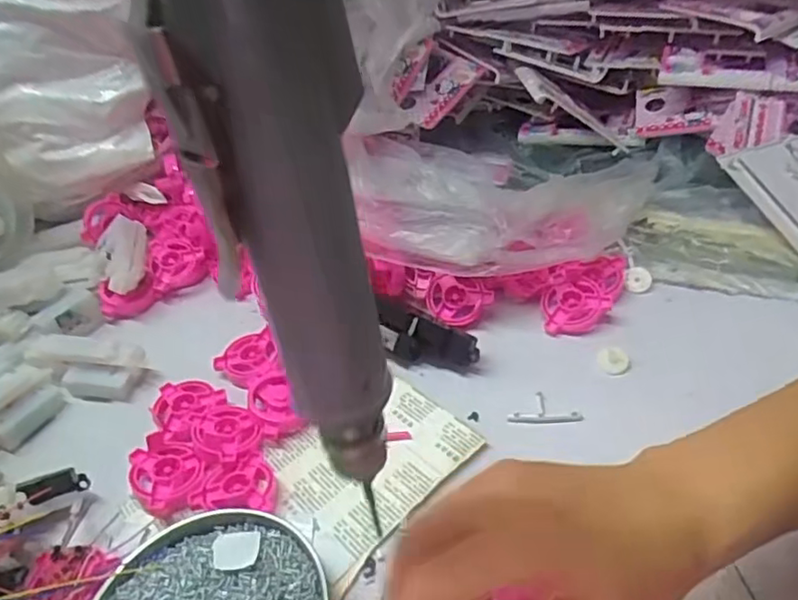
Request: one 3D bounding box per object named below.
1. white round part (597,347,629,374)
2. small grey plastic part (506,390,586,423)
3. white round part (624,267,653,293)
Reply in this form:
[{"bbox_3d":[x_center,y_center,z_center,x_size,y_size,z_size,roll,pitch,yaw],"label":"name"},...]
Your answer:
[{"bbox_3d":[0.161,0.046,0.468,0.022,0.013,0.018,13,45,23],"label":"white round part"},{"bbox_3d":[0.104,0.076,0.444,0.051,0.008,0.025,1,41,10],"label":"small grey plastic part"},{"bbox_3d":[0.204,-0.019,0.528,0.022,0.008,0.027,13,45,23],"label":"white round part"}]

